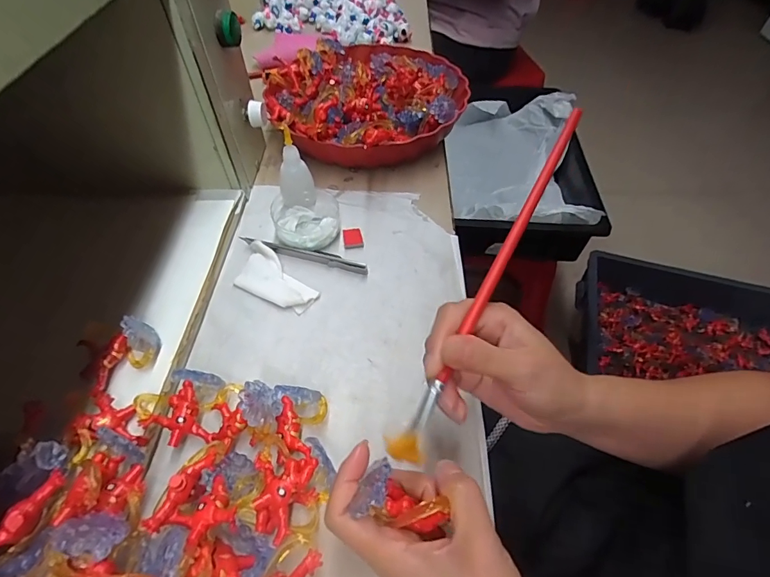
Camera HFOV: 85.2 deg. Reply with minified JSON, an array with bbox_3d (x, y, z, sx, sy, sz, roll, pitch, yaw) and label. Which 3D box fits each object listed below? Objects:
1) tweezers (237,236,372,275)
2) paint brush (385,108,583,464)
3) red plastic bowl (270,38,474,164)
[{"bbox_3d":[-0.077,-0.033,0.397,0.125,0.009,0.009,13,53,10],"label":"tweezers"},{"bbox_3d":[0.069,-0.014,0.250,0.016,0.010,0.247,26,75,18],"label":"paint brush"},{"bbox_3d":[-0.023,-0.232,0.514,0.235,0.068,0.248,15,53,11],"label":"red plastic bowl"}]

